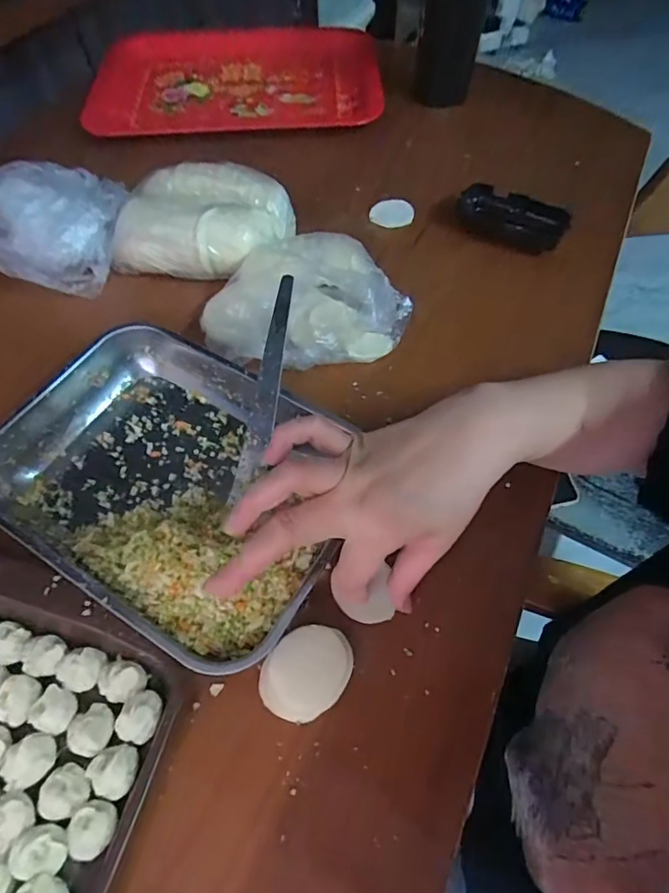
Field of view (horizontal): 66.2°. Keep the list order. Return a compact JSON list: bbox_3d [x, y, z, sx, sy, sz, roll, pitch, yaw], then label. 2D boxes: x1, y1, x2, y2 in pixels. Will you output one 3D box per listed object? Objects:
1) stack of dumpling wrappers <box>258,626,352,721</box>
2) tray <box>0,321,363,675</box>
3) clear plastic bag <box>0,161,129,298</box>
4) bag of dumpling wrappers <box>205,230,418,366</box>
[{"bbox_3d":[-0.017,0.138,0.313,0.057,0.019,0.044,-29,63,-15],"label":"stack of dumpling wrappers"},{"bbox_3d":[-0.113,0.020,0.368,0.253,0.048,0.181,28,64,17],"label":"tray"},{"bbox_3d":[-0.260,-0.214,0.487,0.110,0.074,0.123,7,59,5],"label":"clear plastic bag"},{"bbox_3d":[-0.024,-0.131,0.445,0.178,0.064,0.123,-5,59,-2],"label":"bag of dumpling wrappers"}]

